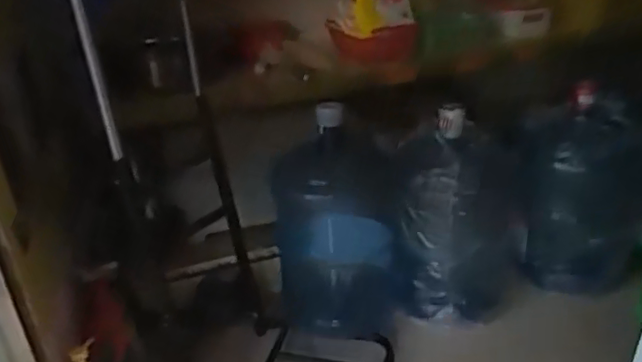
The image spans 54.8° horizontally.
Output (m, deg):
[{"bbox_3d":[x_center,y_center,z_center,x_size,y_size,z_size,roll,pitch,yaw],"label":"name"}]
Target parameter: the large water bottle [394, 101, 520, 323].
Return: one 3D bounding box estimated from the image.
[{"bbox_3d":[0.313,0.078,1.375,0.247,0.420,0.259,5,28,16],"label":"large water bottle"}]

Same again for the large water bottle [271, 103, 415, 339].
[{"bbox_3d":[0.039,0.113,1.365,0.256,0.498,0.238,-12,28,-17],"label":"large water bottle"}]

